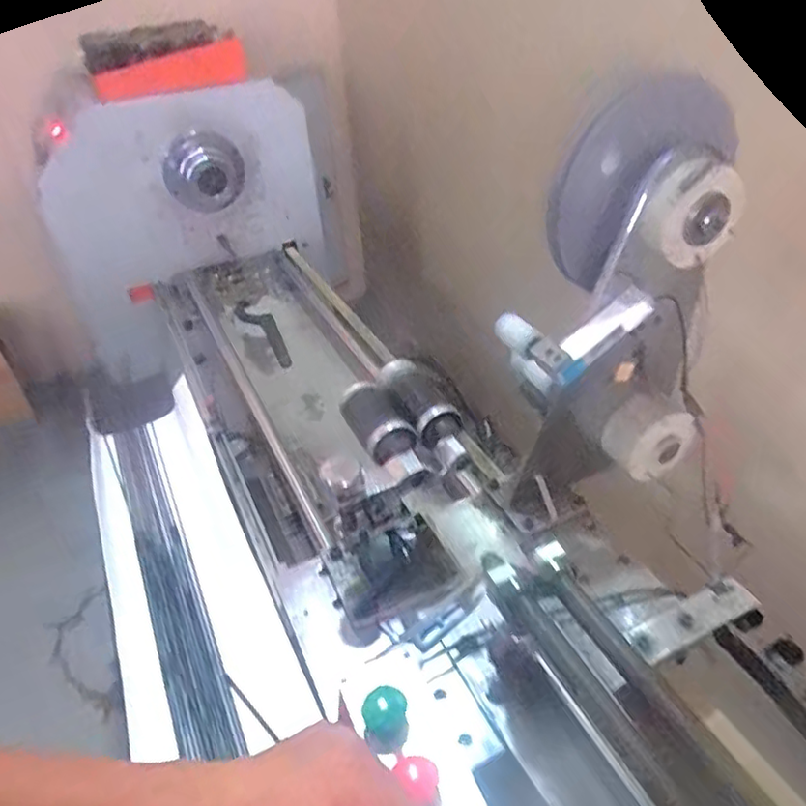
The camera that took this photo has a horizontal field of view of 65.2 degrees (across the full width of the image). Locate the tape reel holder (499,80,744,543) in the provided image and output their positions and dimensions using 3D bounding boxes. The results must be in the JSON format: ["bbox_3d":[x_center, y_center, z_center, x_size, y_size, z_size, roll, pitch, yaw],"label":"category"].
[{"bbox_3d":[0.240,-0.080,0.716,0.218,0.474,0.141,-8,41,-7],"label":"tape reel holder"}]

